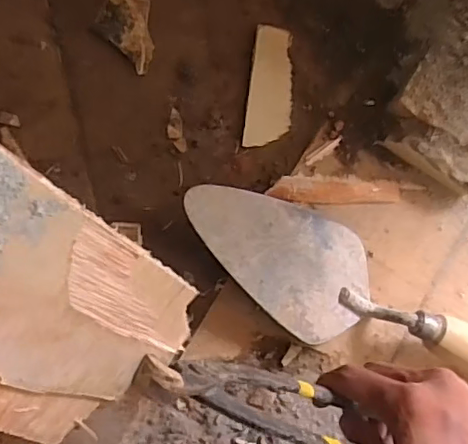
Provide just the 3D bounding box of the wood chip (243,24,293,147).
[{"bbox_3d":[0.030,-0.104,0.446,0.034,0.004,0.092,7,89,-12],"label":"wood chip"}]

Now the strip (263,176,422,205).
[{"bbox_3d":[0.087,-0.023,0.450,0.118,0.004,0.021,2,87,-8],"label":"strip"}]

